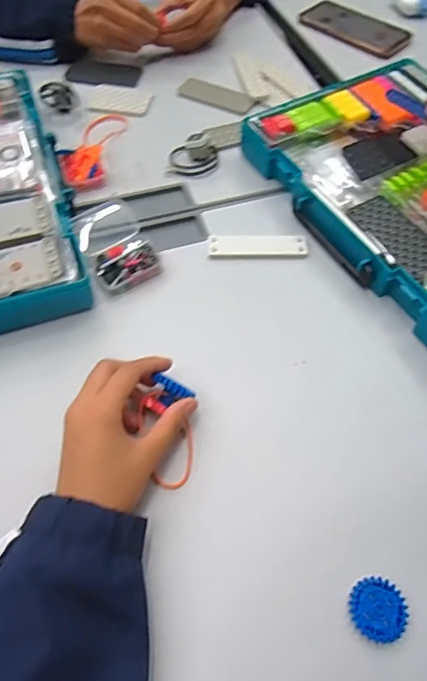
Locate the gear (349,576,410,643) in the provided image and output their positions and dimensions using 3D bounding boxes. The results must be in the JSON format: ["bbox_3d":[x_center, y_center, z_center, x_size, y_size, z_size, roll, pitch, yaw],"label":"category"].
[{"bbox_3d":[0.114,0.185,0.344,0.038,0.004,0.039,1,59,-1],"label":"gear"}]

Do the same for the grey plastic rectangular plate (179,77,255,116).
[{"bbox_3d":[0.004,-0.320,0.655,0.098,0.008,0.038,25,61,13],"label":"grey plastic rectangular plate"}]

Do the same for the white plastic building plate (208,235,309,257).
[{"bbox_3d":[0.045,-0.096,0.511,0.100,0.009,0.027,0,59,-1],"label":"white plastic building plate"}]

